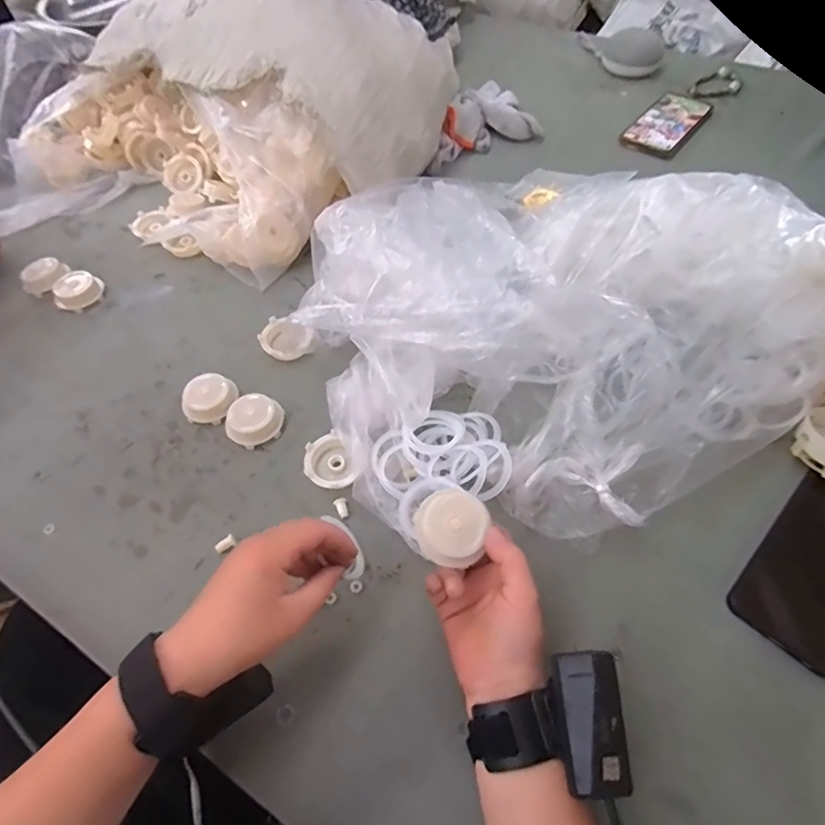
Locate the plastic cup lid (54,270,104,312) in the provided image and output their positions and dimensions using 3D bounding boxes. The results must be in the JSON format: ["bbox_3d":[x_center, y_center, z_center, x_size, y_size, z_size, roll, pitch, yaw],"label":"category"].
[{"bbox_3d":[-0.398,-0.144,0.610,0.053,0.022,0.054,-2,57,2],"label":"plastic cup lid"}]

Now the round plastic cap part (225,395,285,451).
[{"bbox_3d":[-0.155,0.007,0.488,0.053,0.030,0.044,12,58,11],"label":"round plastic cap part"}]

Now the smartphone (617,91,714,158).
[{"bbox_3d":[0.379,-0.430,0.759,0.083,0.013,0.152,31,64,22],"label":"smartphone"}]

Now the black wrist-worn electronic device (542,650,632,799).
[{"bbox_3d":[0.100,0.169,0.281,0.033,0.021,0.068,-4,56,1],"label":"black wrist-worn electronic device"}]

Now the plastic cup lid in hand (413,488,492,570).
[{"bbox_3d":[0.027,0.080,0.358,0.047,0.009,0.052,21,81,16],"label":"plastic cup lid in hand"}]

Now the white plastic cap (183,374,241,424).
[{"bbox_3d":[-0.201,-0.013,0.505,0.048,0.028,0.050,-2,57,2],"label":"white plastic cap"}]

